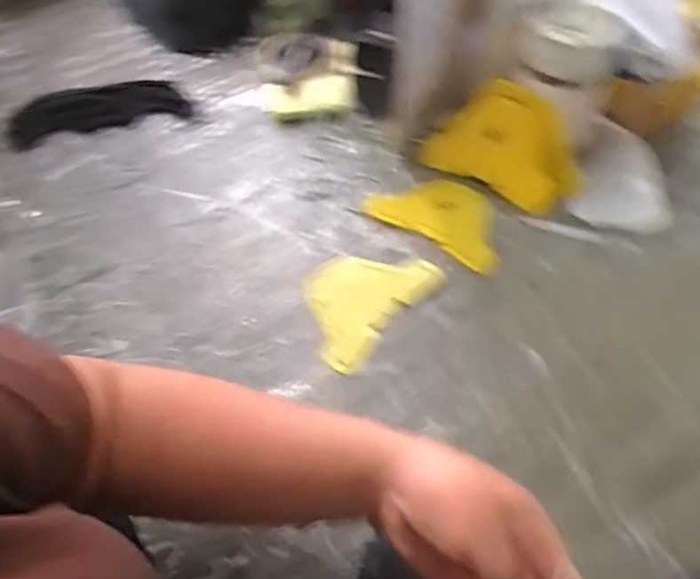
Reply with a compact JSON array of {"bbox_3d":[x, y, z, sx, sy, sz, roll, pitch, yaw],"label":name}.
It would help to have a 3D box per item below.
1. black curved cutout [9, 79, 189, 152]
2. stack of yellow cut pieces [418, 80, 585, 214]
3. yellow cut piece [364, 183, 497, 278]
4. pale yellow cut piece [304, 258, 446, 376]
[{"bbox_3d":[-0.303,-0.222,0.786,0.212,0.023,0.084,-11,54,-5],"label":"black curved cutout"},{"bbox_3d":[0.165,-0.141,0.680,0.140,0.132,0.037,54,34,7],"label":"stack of yellow cut pieces"},{"bbox_3d":[0.098,-0.077,0.668,0.144,0.016,0.090,27,60,22],"label":"yellow cut piece"},{"bbox_3d":[0.009,0.006,0.607,0.096,0.007,0.140,34,62,25],"label":"pale yellow cut piece"}]

